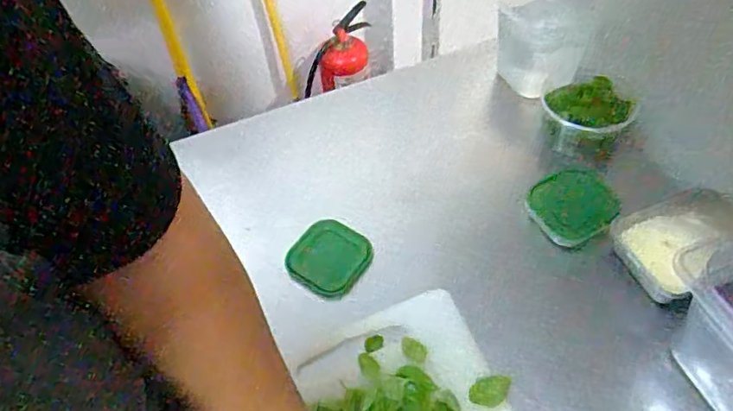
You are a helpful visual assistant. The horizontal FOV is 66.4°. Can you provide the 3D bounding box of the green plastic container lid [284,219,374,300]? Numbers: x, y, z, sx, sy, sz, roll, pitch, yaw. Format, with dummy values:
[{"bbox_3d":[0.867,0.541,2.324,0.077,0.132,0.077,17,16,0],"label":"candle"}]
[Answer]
[{"bbox_3d":[-0.045,0.062,0.668,0.086,0.015,0.089,30,61,23],"label":"green plastic container lid"}]

